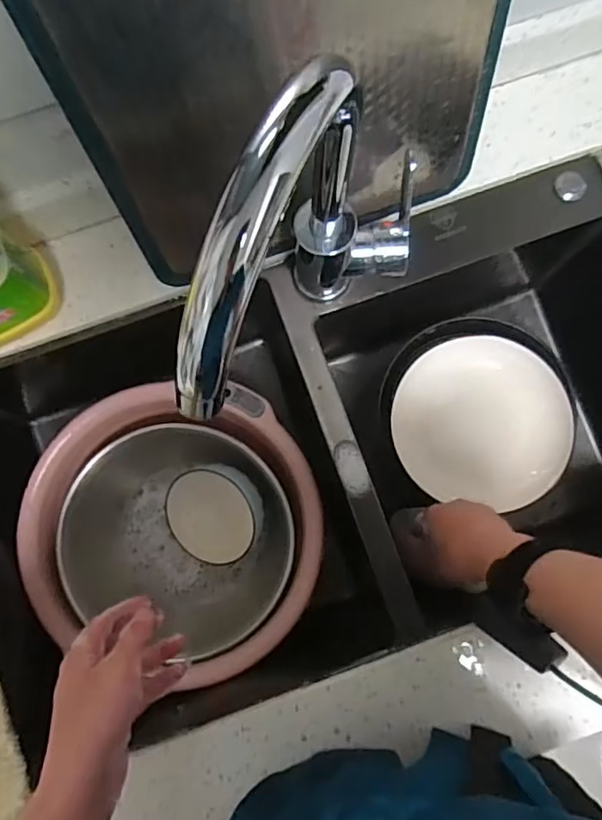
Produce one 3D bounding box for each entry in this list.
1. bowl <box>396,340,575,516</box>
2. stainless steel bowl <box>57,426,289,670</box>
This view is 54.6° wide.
[{"bbox_3d":[0.188,0.011,0.613,0.174,0.038,0.174,1,94,13],"label":"bowl"},{"bbox_3d":[-0.126,0.127,0.646,0.232,0.103,0.203,17,84,1],"label":"stainless steel bowl"}]

